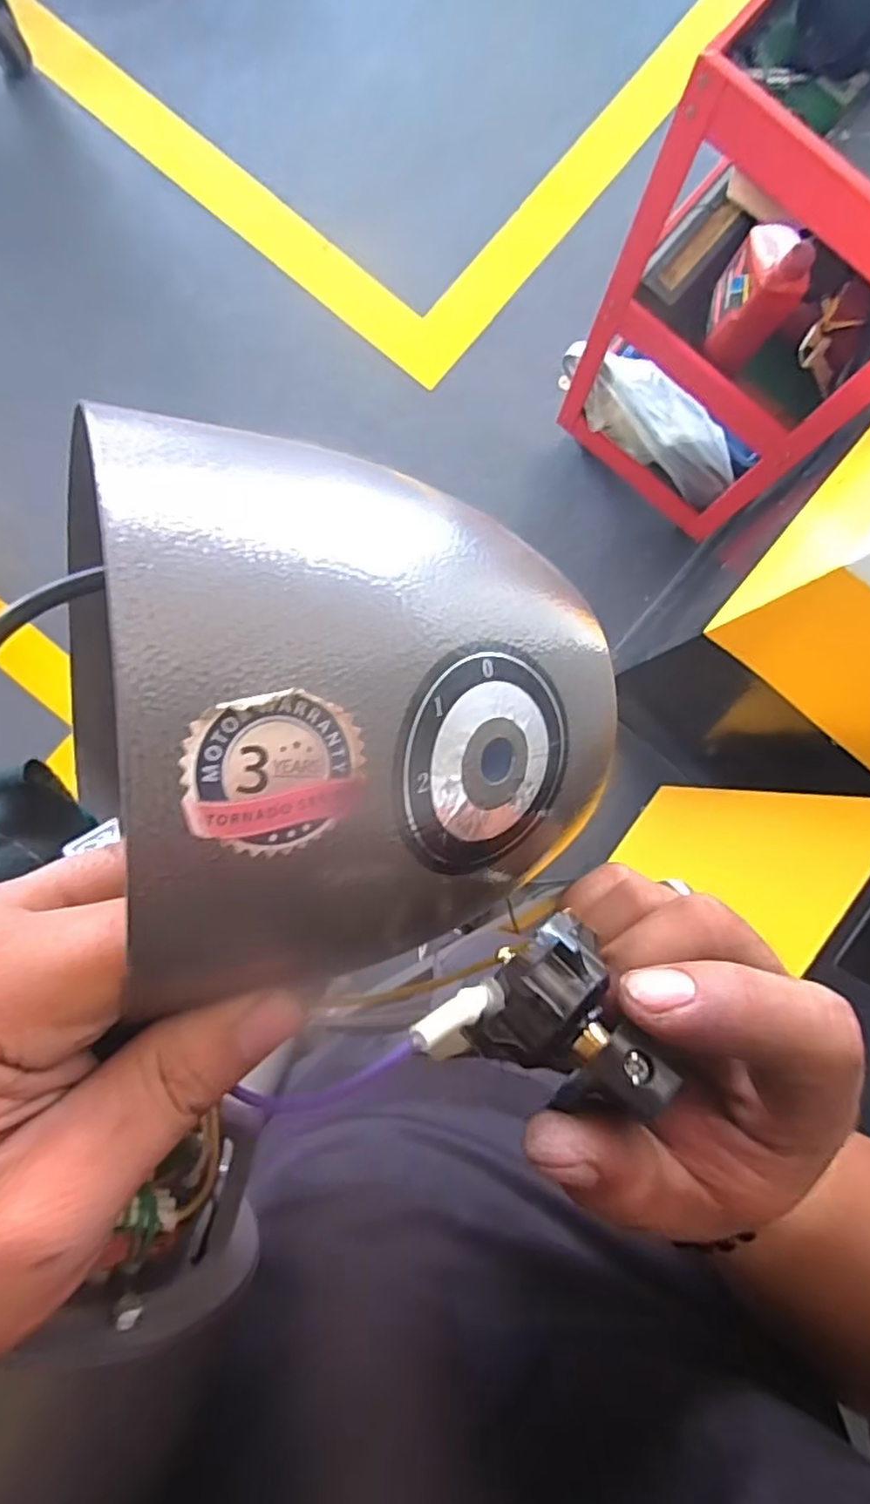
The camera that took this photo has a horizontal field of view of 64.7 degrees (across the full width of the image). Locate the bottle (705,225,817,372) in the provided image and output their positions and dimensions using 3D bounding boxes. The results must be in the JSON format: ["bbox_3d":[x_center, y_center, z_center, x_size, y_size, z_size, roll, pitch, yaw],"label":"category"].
[{"bbox_3d":[0.395,-0.565,0.832,0.067,0.171,0.099,14,89,-1],"label":"bottle"}]

